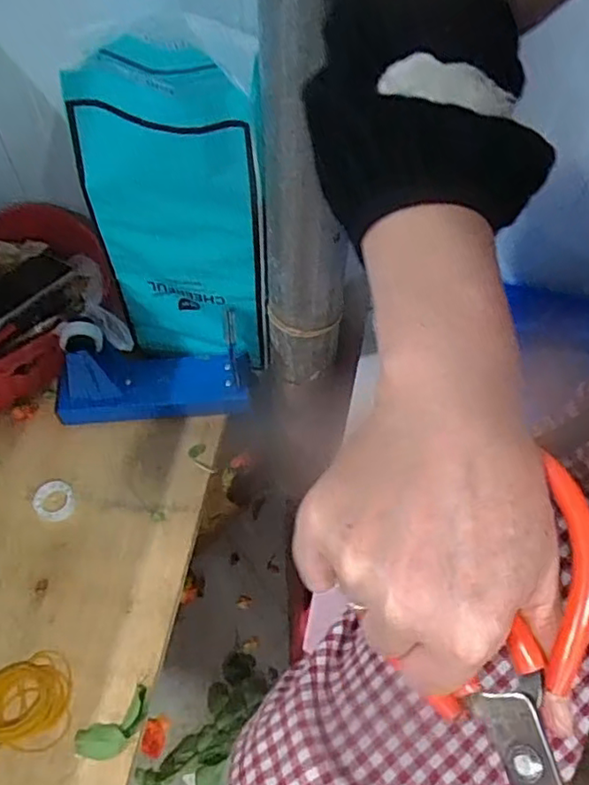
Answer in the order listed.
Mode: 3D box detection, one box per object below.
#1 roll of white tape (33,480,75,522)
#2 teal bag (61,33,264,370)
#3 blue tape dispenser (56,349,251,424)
[{"bbox_3d":[-0.238,0.106,0.602,0.038,0.007,0.042,-14,58,-10],"label":"roll of white tape"},{"bbox_3d":[-0.101,-0.149,0.560,0.149,0.326,0.066,8,59,4],"label":"teal bag"},{"bbox_3d":[-0.143,-0.016,0.638,0.198,0.098,0.063,-4,53,-17],"label":"blue tape dispenser"}]

